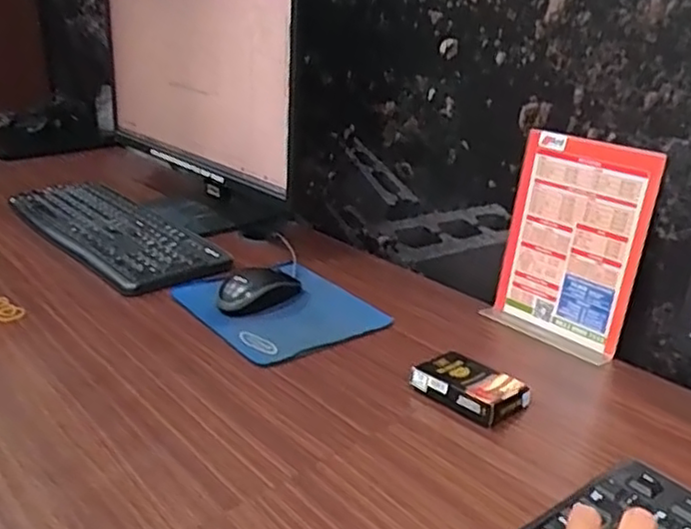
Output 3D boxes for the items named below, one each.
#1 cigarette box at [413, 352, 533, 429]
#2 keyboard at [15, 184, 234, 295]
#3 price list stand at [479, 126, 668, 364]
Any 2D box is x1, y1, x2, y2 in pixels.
[{"bbox_3d":[0.114,0.111,0.618,0.087,0.025,0.065,21,31,38],"label":"cigarette box"},{"bbox_3d":[-0.335,-0.047,0.970,0.157,0.028,0.452,-18,29,-37],"label":"keyboard"},{"bbox_3d":[0.234,-0.019,0.719,0.052,0.210,0.151,-20,32,-40],"label":"price list stand"}]

